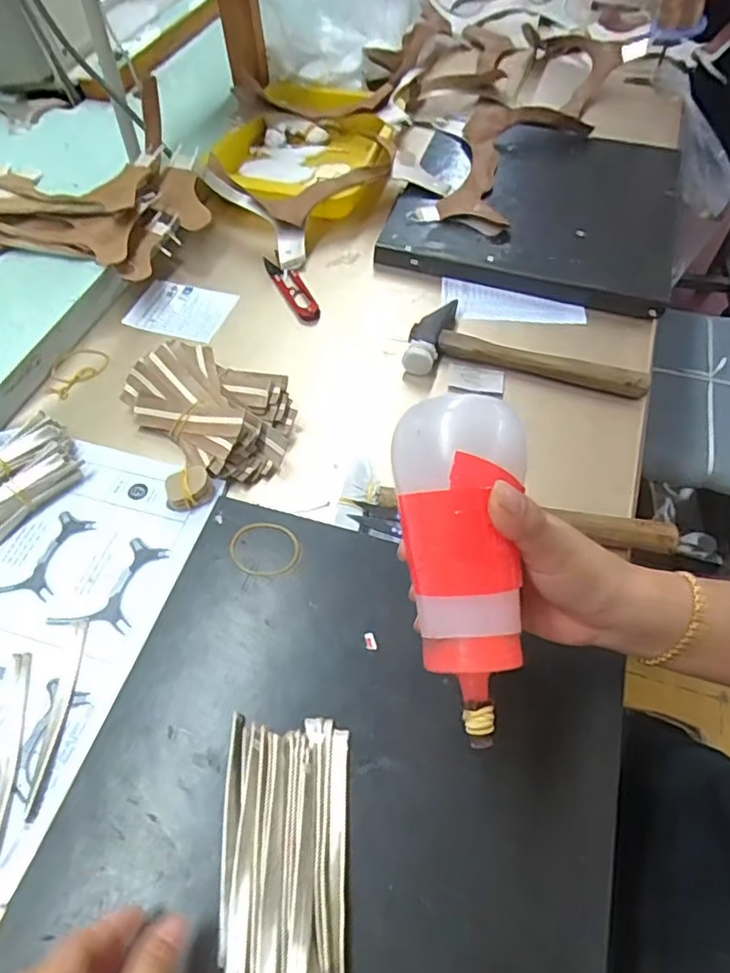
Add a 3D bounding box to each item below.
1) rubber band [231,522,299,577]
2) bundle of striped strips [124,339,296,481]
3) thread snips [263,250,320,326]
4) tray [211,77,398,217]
[{"bbox_3d":[-0.071,0.044,0.441,0.049,0.004,0.043,10,56,7],"label":"rubber band"},{"bbox_3d":[-0.127,-0.068,0.523,0.152,0.041,0.098,33,61,21],"label":"bundle of striped strips"},{"bbox_3d":[-0.076,-0.210,0.641,0.028,0.009,0.113,-22,58,-15],"label":"thread snips"},{"bbox_3d":[-0.065,-0.416,0.757,0.205,0.048,0.274,12,56,8],"label":"tray"}]

